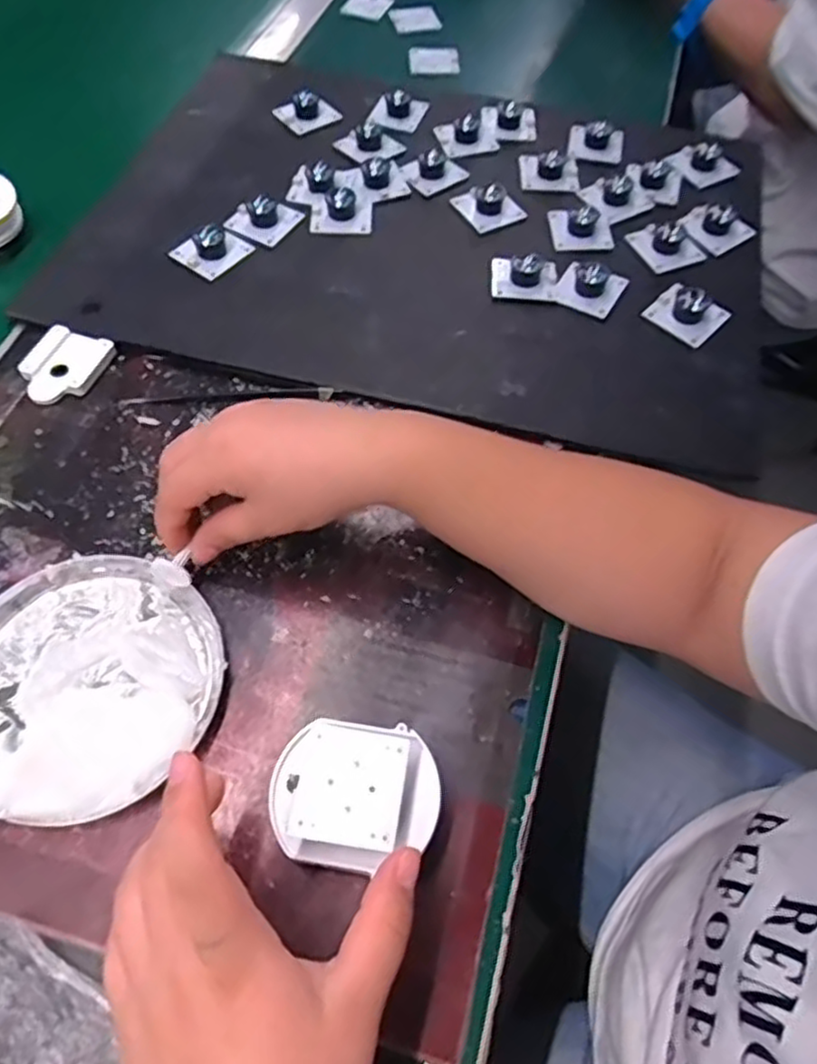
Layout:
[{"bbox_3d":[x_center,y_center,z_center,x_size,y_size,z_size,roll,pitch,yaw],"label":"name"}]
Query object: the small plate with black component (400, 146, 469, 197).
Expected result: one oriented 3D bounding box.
[{"bbox_3d":[0.021,-0.285,0.546,0.047,0.018,0.040,-32,65,-19],"label":"small plate with black component"}]

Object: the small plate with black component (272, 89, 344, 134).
[{"bbox_3d":[-0.084,-0.356,0.588,0.044,0.024,0.040,-30,65,-19],"label":"small plate with black component"}]

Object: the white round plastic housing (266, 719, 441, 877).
[{"bbox_3d":[-0.022,0.108,0.290,0.068,0.017,0.056,0,59,-3],"label":"white round plastic housing"}]

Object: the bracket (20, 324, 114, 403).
[{"bbox_3d":[-0.220,-0.105,0.446,0.047,0.010,0.055,21,61,10],"label":"bracket"}]

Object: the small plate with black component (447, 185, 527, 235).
[{"bbox_3d":[0.061,-0.250,0.529,0.039,0.019,0.043,-25,63,-16],"label":"small plate with black component"}]

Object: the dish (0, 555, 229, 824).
[{"bbox_3d":[-0.157,0.071,0.338,0.123,0.017,0.124,1,59,-2],"label":"dish"}]

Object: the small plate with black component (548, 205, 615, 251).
[{"bbox_3d":[0.127,-0.225,0.512,0.042,0.019,0.043,-3,59,-5],"label":"small plate with black component"}]

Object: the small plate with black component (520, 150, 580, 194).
[{"bbox_3d":[0.111,-0.284,0.548,0.044,0.017,0.043,2,59,-1],"label":"small plate with black component"}]

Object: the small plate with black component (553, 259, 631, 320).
[{"bbox_3d":[0.125,-0.170,0.481,0.042,0.019,0.041,28,62,13],"label":"small plate with black component"}]

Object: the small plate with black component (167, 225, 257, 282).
[{"bbox_3d":[-0.138,-0.201,0.491,0.039,0.022,0.043,34,64,17],"label":"small plate with black component"}]

